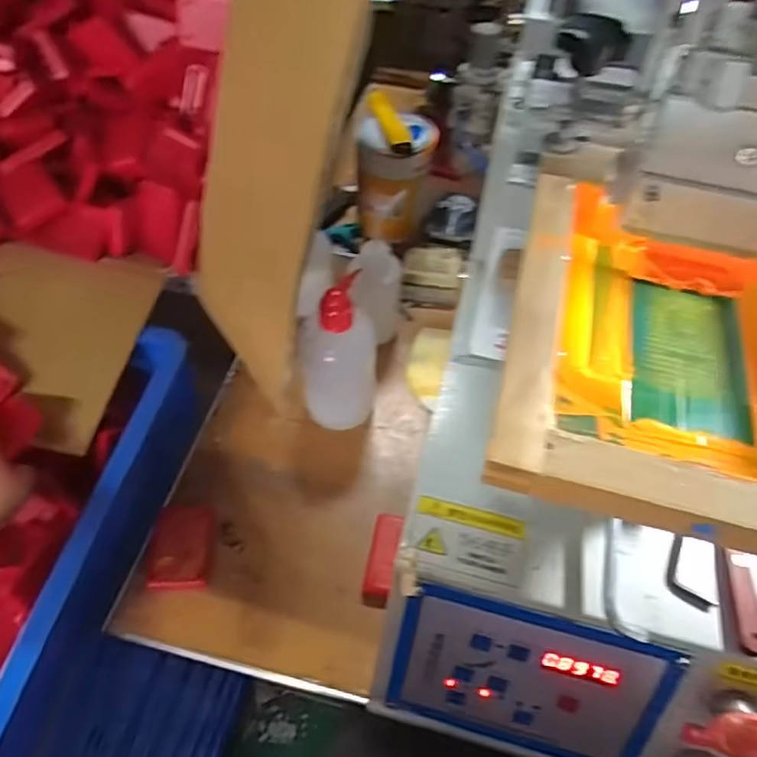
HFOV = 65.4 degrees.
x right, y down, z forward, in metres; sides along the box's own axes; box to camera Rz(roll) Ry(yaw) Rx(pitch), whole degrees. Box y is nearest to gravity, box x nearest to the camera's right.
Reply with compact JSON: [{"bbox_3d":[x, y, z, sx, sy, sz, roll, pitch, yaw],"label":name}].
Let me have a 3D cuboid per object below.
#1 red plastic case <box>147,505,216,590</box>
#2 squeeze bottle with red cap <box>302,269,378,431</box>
[{"bbox_3d":[-0.189,0.162,0.568,0.053,0.009,0.081,-2,55,-1],"label":"red plastic case"},{"bbox_3d":[-0.041,-0.014,0.611,0.076,0.175,0.079,-3,55,-2],"label":"squeeze bottle with red cap"}]

